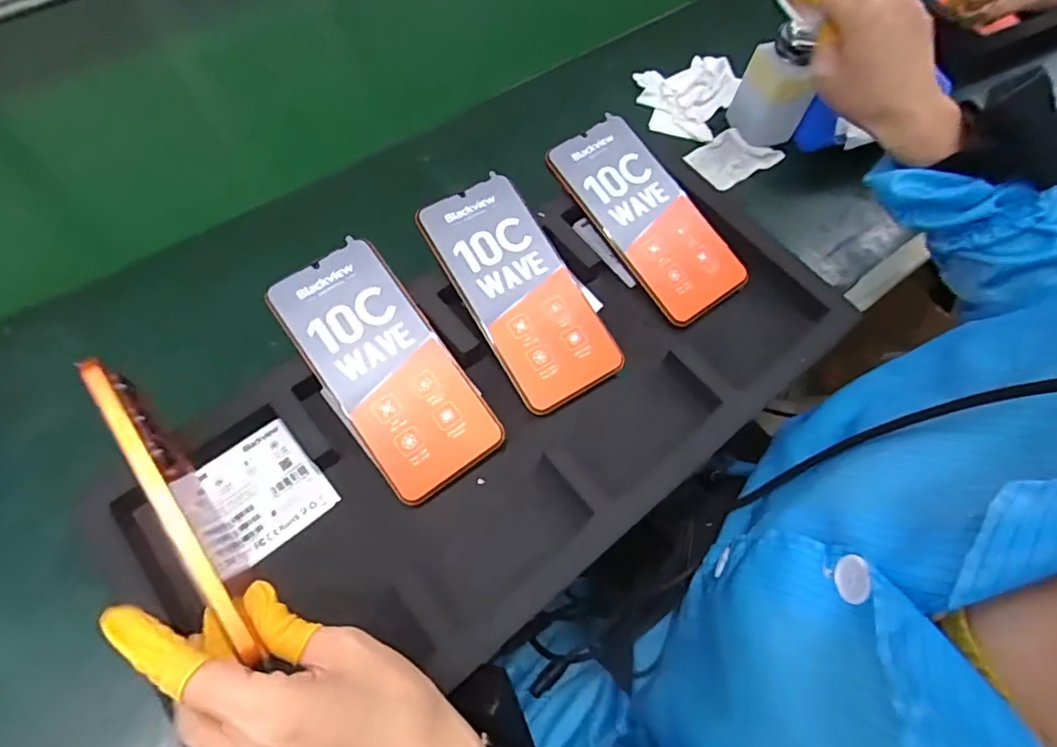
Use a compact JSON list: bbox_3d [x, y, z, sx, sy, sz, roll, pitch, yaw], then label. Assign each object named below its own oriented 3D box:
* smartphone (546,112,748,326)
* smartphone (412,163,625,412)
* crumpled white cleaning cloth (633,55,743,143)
[{"bbox_3d":[0.092,-0.121,0.444,0.074,0.009,0.169,-36,84,-10],"label":"smartphone"},{"bbox_3d":[-0.005,-0.060,0.411,0.081,0.011,0.169,-29,82,-16],"label":"smartphone"},{"bbox_3d":[0.161,-0.295,0.595,0.096,0.029,0.106,25,65,10],"label":"crumpled white cleaning cloth"}]

